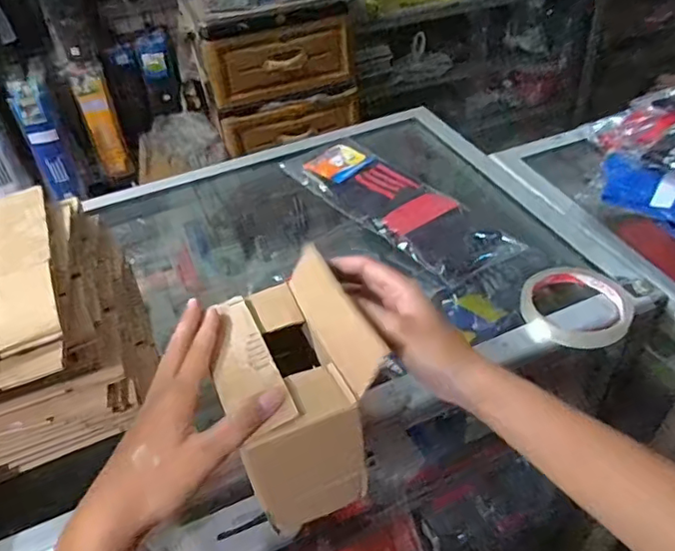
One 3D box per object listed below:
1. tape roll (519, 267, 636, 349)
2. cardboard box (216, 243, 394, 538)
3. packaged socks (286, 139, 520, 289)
[{"bbox_3d":[0.213,0.027,0.509,0.092,0.025,0.096,-3,43,3],"label":"tape roll"},{"bbox_3d":[-0.035,0.081,0.424,0.094,0.142,0.134,-17,44,-13],"label":"cardboard box"},{"bbox_3d":[0.060,-0.086,0.635,0.104,0.027,0.279,-29,48,-24],"label":"packaged socks"}]

